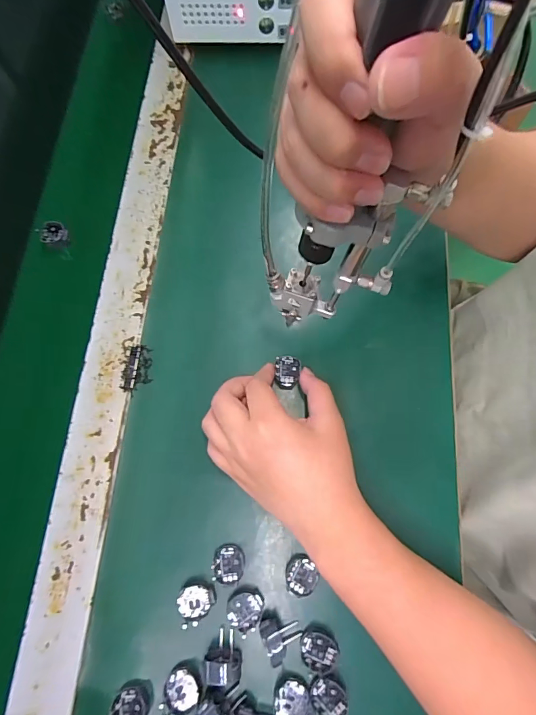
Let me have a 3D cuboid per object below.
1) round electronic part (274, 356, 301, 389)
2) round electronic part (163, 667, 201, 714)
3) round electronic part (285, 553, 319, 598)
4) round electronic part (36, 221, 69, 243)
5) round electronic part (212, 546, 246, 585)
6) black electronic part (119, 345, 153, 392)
[{"bbox_3d":[0.018,0.013,0.365,0.023,0.011,0.030,5,72,2],"label":"round electronic part"},{"bbox_3d":[-0.064,0.247,0.290,0.027,0.008,0.025,0,74,1],"label":"round electronic part"},{"bbox_3d":[0.026,0.175,0.314,0.027,0.012,0.026,0,74,1],"label":"round electronic part"},{"bbox_3d":[-0.227,-0.131,0.413,0.026,0.008,0.024,0,74,1],"label":"round electronic part"},{"bbox_3d":[-0.032,0.168,0.317,0.025,0.011,0.027,0,74,1],"label":"round electronic part"},{"bbox_3d":[-0.122,0.009,0.367,0.025,0.004,0.044,2,74,1],"label":"black electronic part"}]

